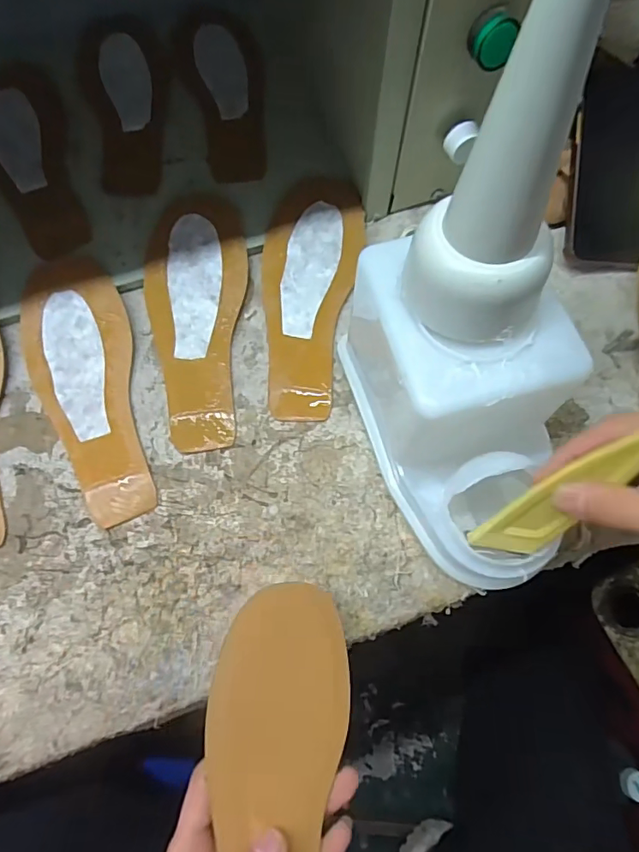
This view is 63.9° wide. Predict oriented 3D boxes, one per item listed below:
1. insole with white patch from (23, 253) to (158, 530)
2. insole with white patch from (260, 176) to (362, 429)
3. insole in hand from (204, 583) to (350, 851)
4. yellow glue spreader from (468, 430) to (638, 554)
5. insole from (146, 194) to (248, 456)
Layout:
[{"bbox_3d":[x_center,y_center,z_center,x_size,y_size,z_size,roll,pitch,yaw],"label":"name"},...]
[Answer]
[{"bbox_3d":[-0.174,-0.033,0.382,0.073,0.008,0.215,-14,76,-8],"label":"insole with white patch"},{"bbox_3d":[-0.011,-0.106,0.403,0.074,0.011,0.205,7,73,0],"label":"insole with white patch"},{"bbox_3d":[-0.023,0.196,0.275,0.075,0.007,0.205,6,74,-10],"label":"insole in hand"},{"bbox_3d":[0.132,0.038,0.270,0.037,0.120,0.006,27,43,-11],"label":"yellow glue spreader"},{"bbox_3d":[-0.096,-0.089,0.397,0.075,0.009,0.215,-1,73,-2],"label":"insole"}]

